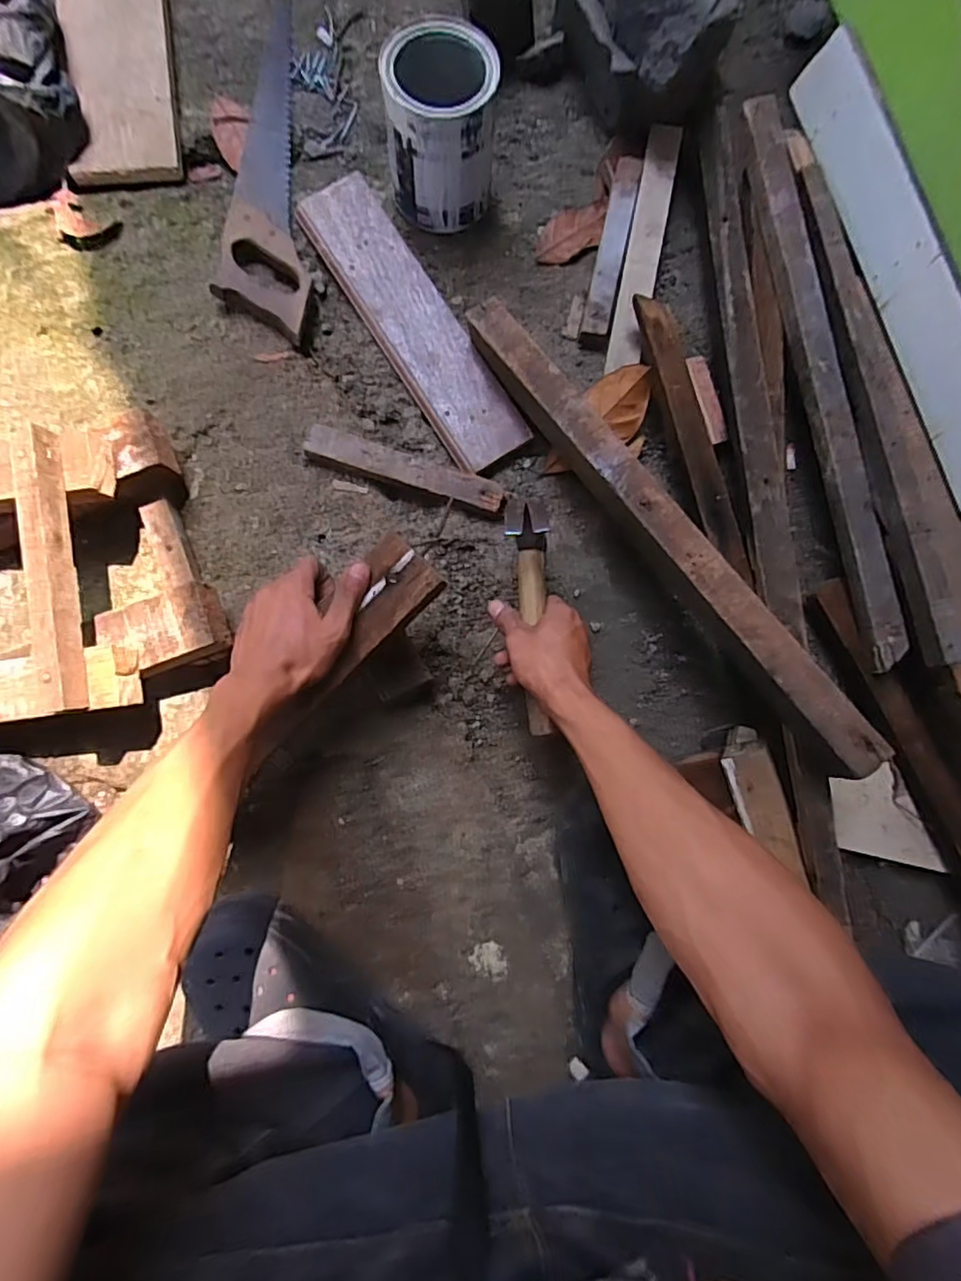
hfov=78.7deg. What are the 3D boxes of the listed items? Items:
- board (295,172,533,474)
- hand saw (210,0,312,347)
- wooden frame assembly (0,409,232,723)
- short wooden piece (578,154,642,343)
[{"bbox_3d":[-0.072,-0.340,0.634,0.084,0.018,0.348,-32,87,-7],"label":"board"},{"bbox_3d":[-0.220,-0.525,0.634,0.084,0.033,0.402,3,83,-4],"label":"hand saw"},{"bbox_3d":[-0.399,-0.054,0.525,0.284,0.119,0.254,-16,85,-6],"label":"wooden frame assembly"},{"bbox_3d":[0.143,-0.430,0.653,0.028,0.035,0.211,13,83,-3],"label":"short wooden piece"}]

